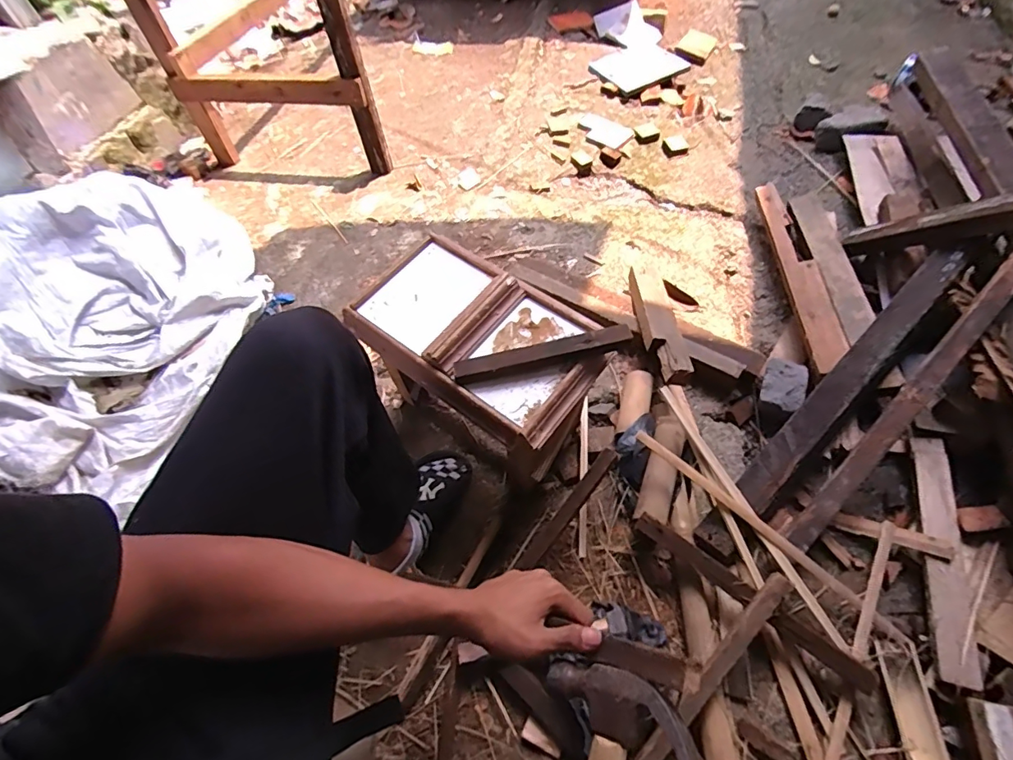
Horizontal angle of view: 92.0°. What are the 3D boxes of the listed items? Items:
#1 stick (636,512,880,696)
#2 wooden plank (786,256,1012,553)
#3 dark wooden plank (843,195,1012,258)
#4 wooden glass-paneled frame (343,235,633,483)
[{"bbox_3d":[0.347,0.309,0.695,0.355,0.031,0.030,32,65,23],"label":"stick"},{"bbox_3d":[0.664,0.013,0.782,0.048,0.062,0.646,40,88,25],"label":"wooden plank"},{"bbox_3d":[0.815,-0.286,0.899,0.059,0.387,0.058,-23,100,-11],"label":"dark wooden plank"},{"bbox_3d":[-0.045,-0.075,0.724,0.389,0.058,0.231,36,67,25],"label":"wooden glass-paneled frame"}]

